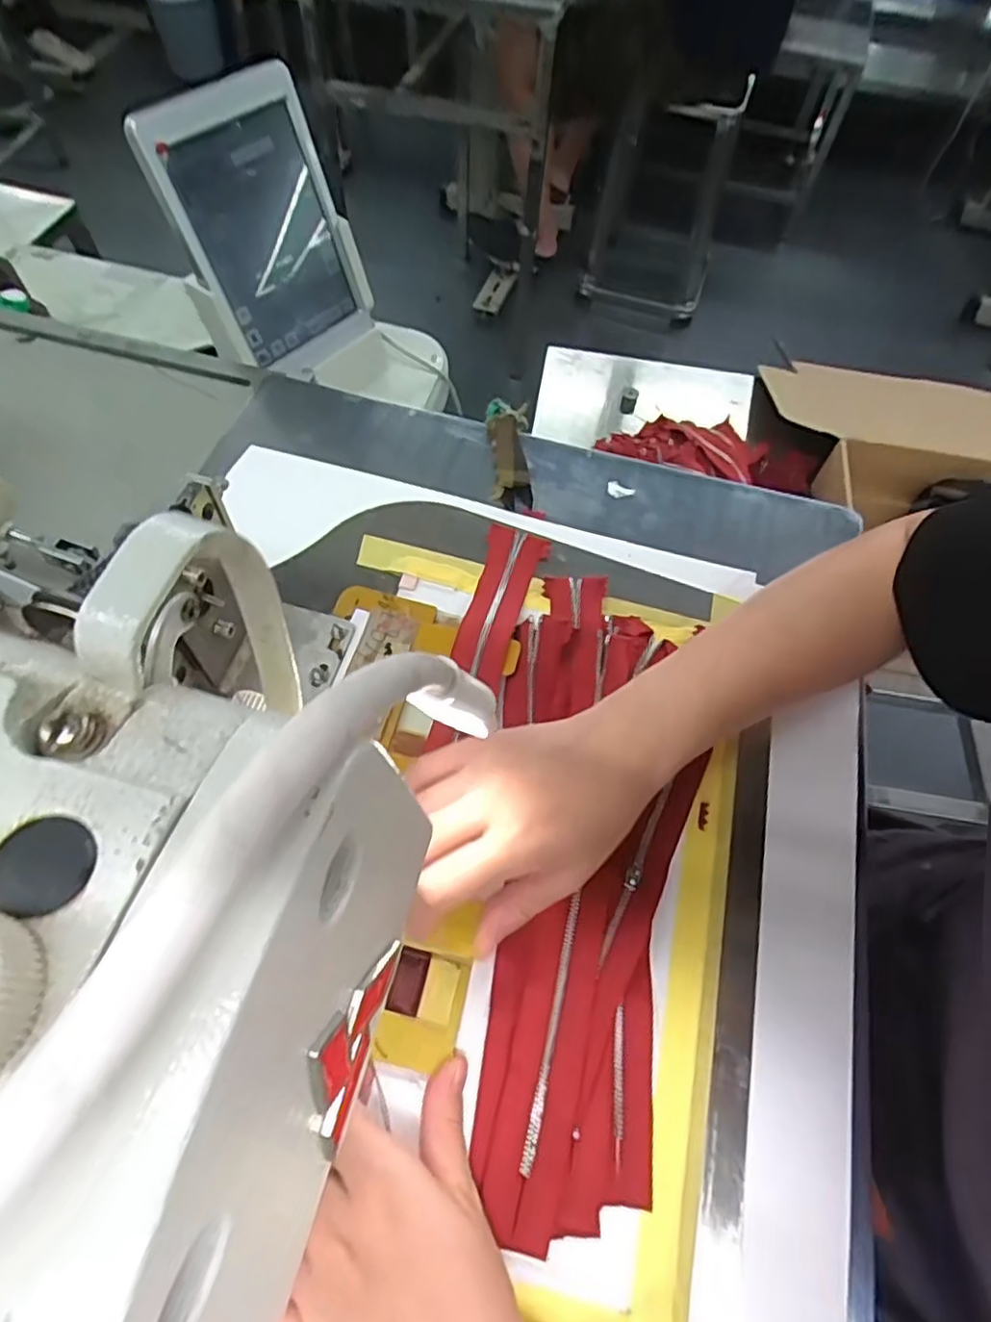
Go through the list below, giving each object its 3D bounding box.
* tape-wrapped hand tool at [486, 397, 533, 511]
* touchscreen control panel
[{"bbox_3d":[0.010,-0.156,0.488,0.031,0.013,0.109,2,61,-3],"label":"tape-wrapped hand tool"},{"bbox_3d":[-0.203,-0.376,0.591,0.029,0.207,0.155,24,58,33],"label":"touchscreen control panel"}]

